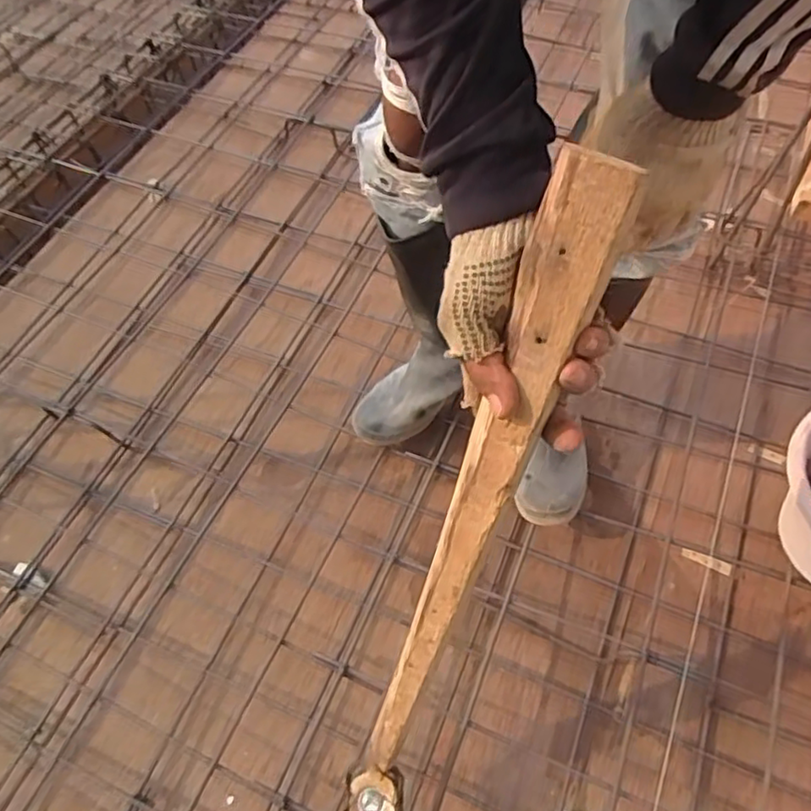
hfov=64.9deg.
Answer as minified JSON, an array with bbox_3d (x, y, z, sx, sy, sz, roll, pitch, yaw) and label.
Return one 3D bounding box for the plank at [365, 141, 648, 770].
[{"bbox_3d":[0.037,0.107,0.467,0.044,0.566,0.020,27,36,18],"label":"plank"}]

